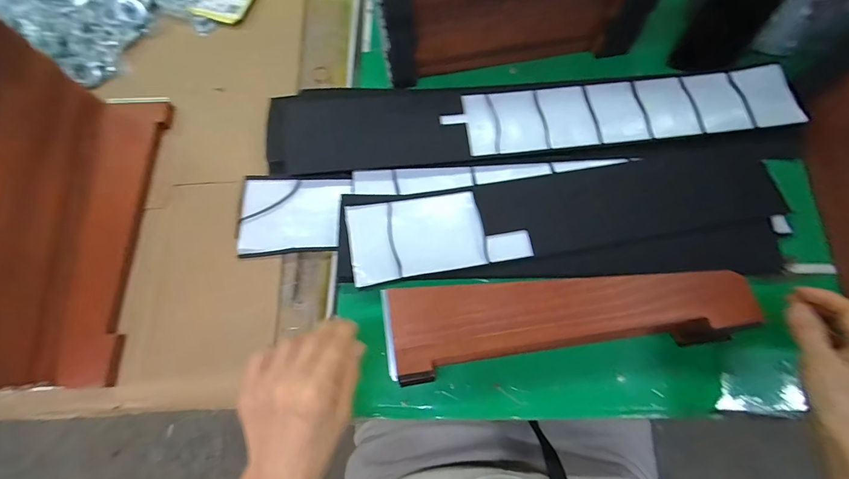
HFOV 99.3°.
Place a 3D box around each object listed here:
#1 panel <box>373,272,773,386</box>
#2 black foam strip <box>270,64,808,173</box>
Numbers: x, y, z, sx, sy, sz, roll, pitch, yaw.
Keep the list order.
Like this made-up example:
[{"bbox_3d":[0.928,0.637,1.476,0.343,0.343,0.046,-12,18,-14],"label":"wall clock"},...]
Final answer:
[{"bbox_3d":[0.134,0.074,0.356,0.337,0.043,0.083,-7,71,-2],"label":"panel"},{"bbox_3d":[0.144,-0.143,0.450,0.644,0.022,0.110,-5,83,-3],"label":"black foam strip"}]

